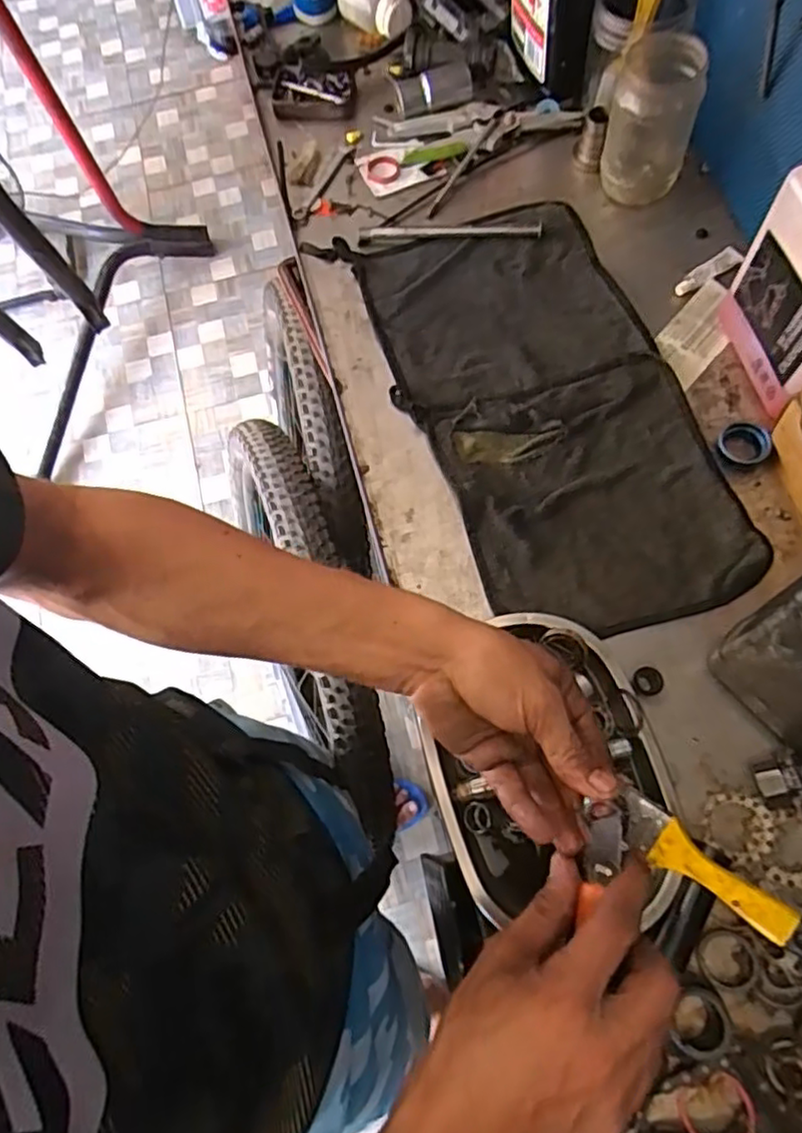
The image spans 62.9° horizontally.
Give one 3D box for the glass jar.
[{"bbox_3d":[0.231,-0.409,0.614,0.075,0.125,0.075,-1,70,4],"label":"glass jar"}]

